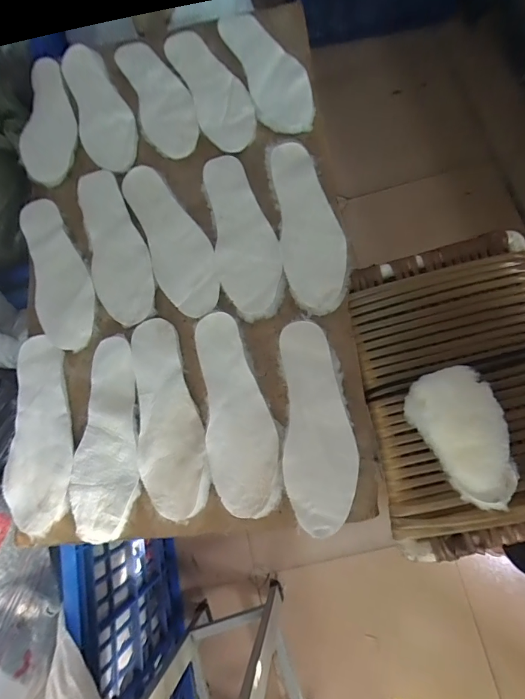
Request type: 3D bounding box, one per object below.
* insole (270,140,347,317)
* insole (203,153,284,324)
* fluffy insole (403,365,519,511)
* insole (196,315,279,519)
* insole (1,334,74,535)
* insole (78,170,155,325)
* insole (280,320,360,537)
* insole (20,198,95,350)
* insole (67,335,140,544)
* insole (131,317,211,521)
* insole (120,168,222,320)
[{"bbox_3d":[0.066,-0.179,0.557,0.086,0.024,0.254,-7,77,0],"label":"insole"},{"bbox_3d":[-0.028,-0.167,0.562,0.088,0.015,0.252,-12,75,4],"label":"insole"},{"bbox_3d":[0.248,0.105,0.476,0.098,0.047,0.164,-21,75,2],"label":"fluffy insole"},{"bbox_3d":[-0.033,0.077,0.507,0.090,0.014,0.257,-11,75,5],"label":"insole"},{"bbox_3d":[-0.297,0.109,0.529,0.087,0.011,0.251,-2,76,7],"label":"insole"},{"bbox_3d":[-0.219,-0.154,0.579,0.086,0.013,0.242,-18,79,3],"label":"insole"},{"bbox_3d":[0.071,0.092,0.493,0.088,0.011,0.255,0,78,-5],"label":"insole"},{"bbox_3d":[-0.302,-0.118,0.579,0.085,0.010,0.244,-19,75,2],"label":"insole"},{"bbox_3d":[-0.201,0.114,0.517,0.087,0.016,0.257,3,77,8],"label":"insole"},{"bbox_3d":[-0.124,0.084,0.512,0.086,0.009,0.257,-9,75,5],"label":"insole"},{"bbox_3d":[-0.130,-0.167,0.569,0.088,0.012,0.256,-24,75,1],"label":"insole"}]

